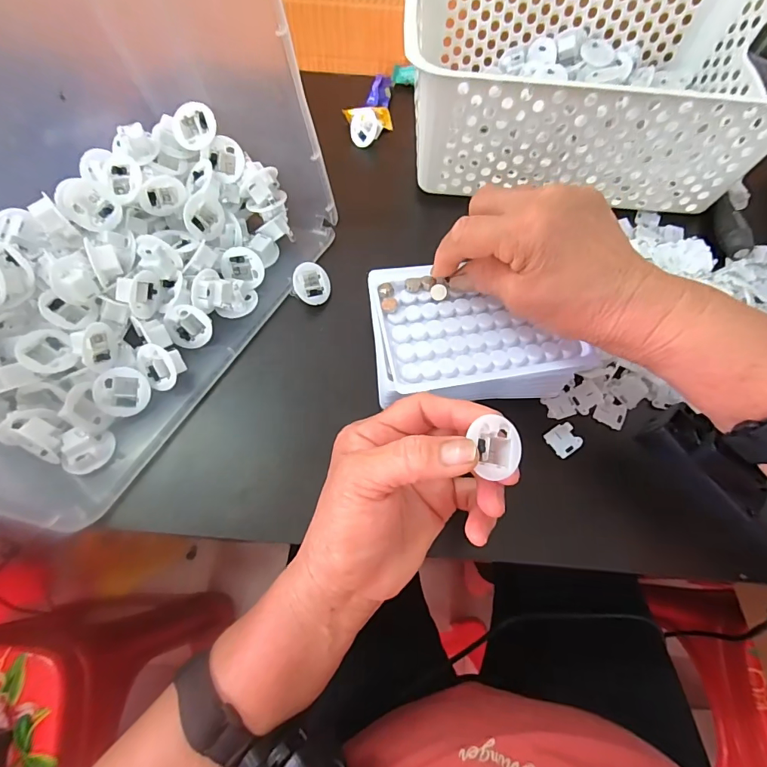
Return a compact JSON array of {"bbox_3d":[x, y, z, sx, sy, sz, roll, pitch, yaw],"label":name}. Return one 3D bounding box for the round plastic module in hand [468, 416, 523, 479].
[{"bbox_3d":[0.058,0.033,0.227,0.028,0.013,0.028,3,80,-19],"label":"round plastic module in hand"}]

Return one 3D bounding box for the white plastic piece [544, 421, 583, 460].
[{"bbox_3d":[0.127,0.040,0.302,0.021,0.006,0.020,-31,73,-13],"label":"white plastic piece"}]

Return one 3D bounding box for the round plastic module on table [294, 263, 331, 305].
[{"bbox_3d":[-0.058,-0.080,0.343,0.032,0.012,0.033,7,79,-32],"label":"round plastic module on table"}]

